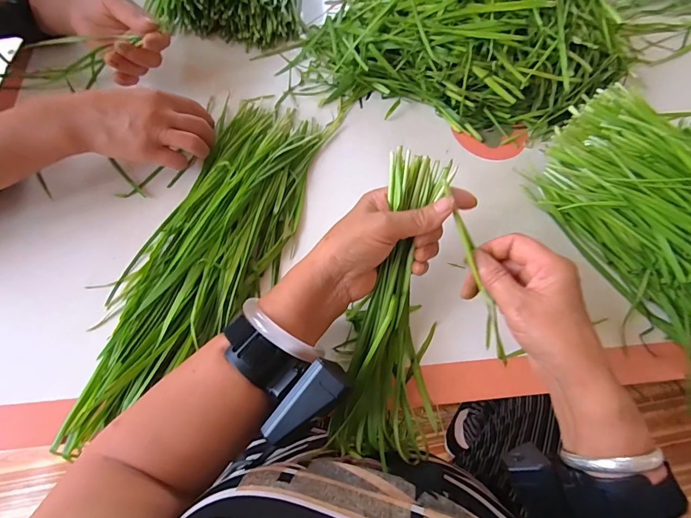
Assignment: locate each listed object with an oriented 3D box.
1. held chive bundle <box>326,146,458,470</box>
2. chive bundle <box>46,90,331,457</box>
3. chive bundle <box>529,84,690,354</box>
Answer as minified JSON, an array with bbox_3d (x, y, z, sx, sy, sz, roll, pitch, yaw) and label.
[{"bbox_3d":[0.043,0.040,0.326,0.084,0.046,0.249,9,96,1],"label":"held chive bundle"},{"bbox_3d":[-0.128,-0.015,0.371,0.127,0.028,0.371,17,66,5],"label":"chive bundle"},{"bbox_3d":[0.342,0.009,0.364,0.134,0.104,0.381,-40,86,-18],"label":"chive bundle"}]

